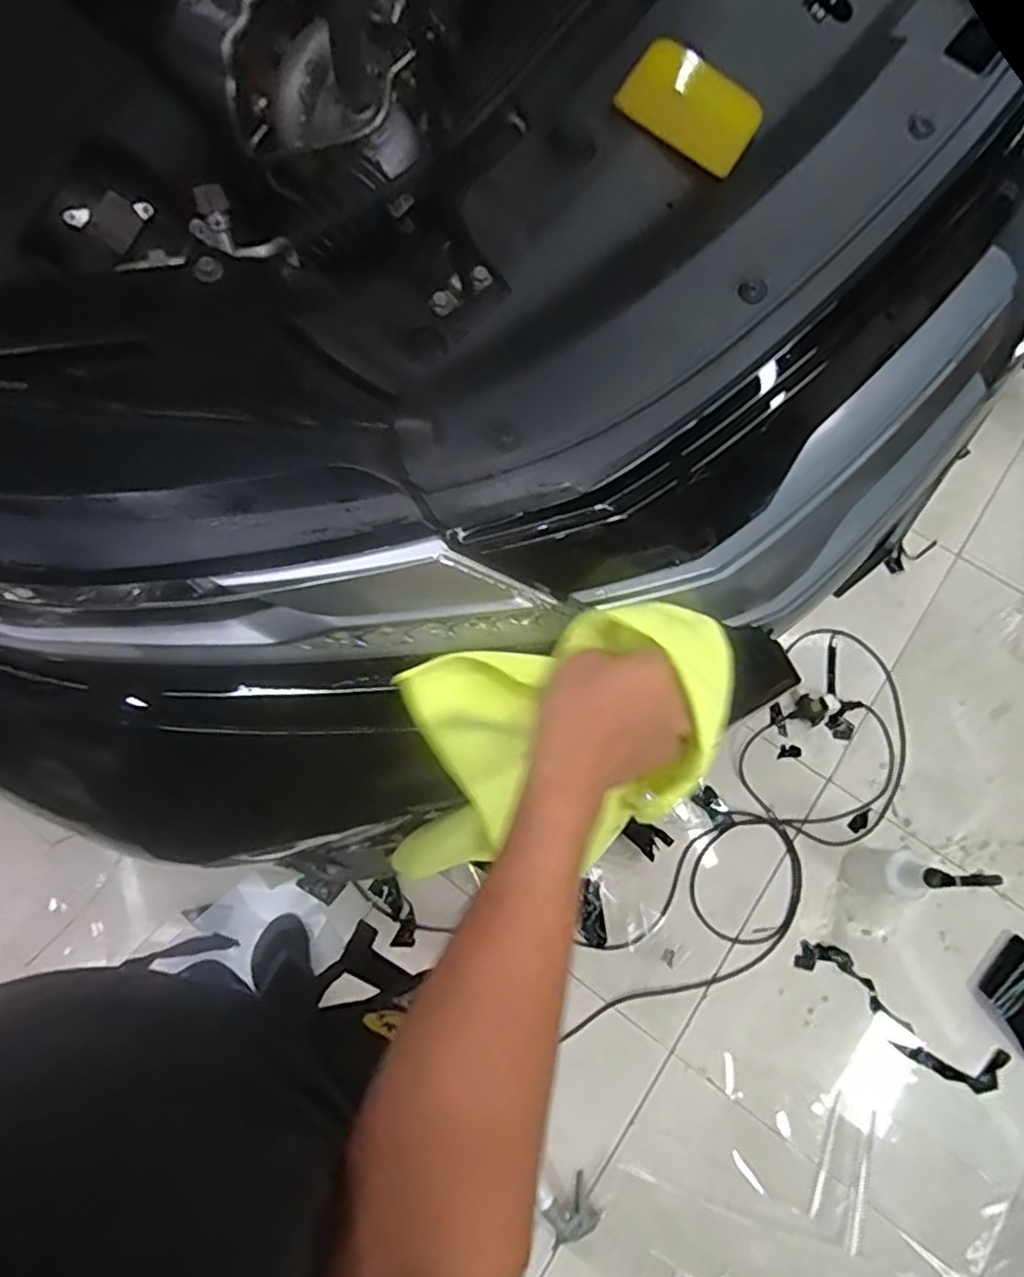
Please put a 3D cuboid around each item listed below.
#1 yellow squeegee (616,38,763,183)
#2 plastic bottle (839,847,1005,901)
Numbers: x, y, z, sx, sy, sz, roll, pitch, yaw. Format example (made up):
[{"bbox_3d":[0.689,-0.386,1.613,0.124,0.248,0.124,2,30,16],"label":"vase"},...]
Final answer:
[{"bbox_3d":[0.135,-0.400,0.509,0.100,0.005,0.066,34,87,-3],"label":"yellow squeegee"},{"bbox_3d":[0.687,0.412,1.187,0.096,0.286,0.083,10,74,4],"label":"plastic bottle"}]

